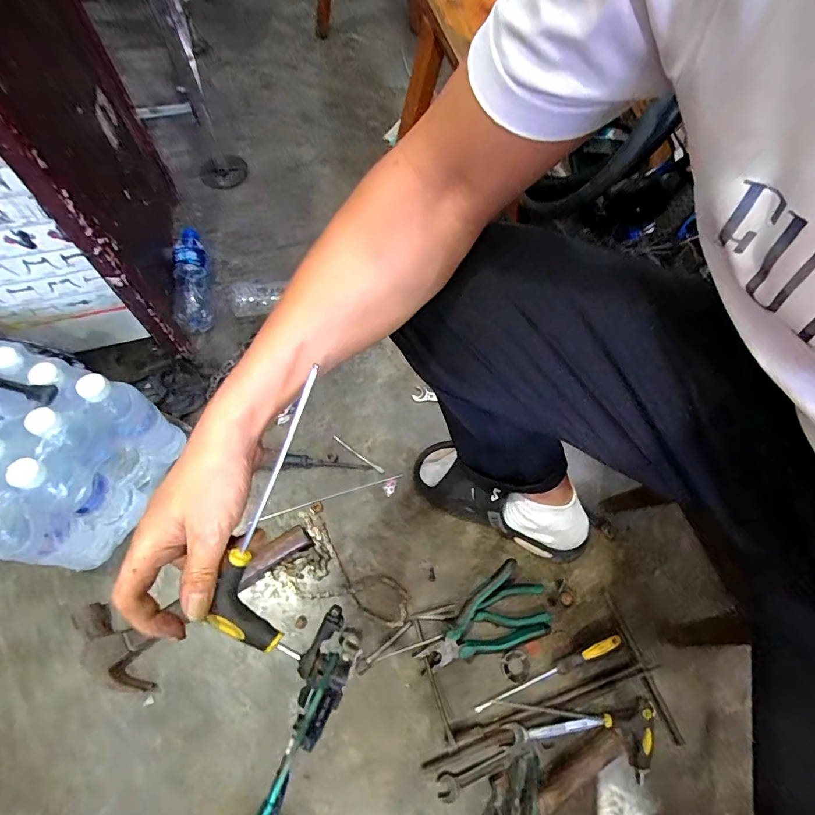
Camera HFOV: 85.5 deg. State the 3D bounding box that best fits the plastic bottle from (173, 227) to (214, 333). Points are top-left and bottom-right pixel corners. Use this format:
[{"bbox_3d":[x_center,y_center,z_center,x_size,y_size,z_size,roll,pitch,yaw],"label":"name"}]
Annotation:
[{"bbox_3d":[-0.409,-0.246,0.844,0.057,0.062,0.226,-14,66,-9],"label":"plastic bottle"}]

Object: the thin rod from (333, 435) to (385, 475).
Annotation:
[{"bbox_3d":[-0.081,0.078,0.734,0.101,0.010,0.009,36,68,-1],"label":"thin rod"}]

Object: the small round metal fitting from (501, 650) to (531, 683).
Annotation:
[{"bbox_3d":[0.151,0.360,0.613,0.041,0.005,0.038,1,65,-2],"label":"small round metal fitting"}]

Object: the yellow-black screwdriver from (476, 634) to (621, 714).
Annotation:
[{"bbox_3d":[0.195,0.360,0.600,0.220,0.028,0.019,-19,67,-11],"label":"yellow-black screwdriver"}]

